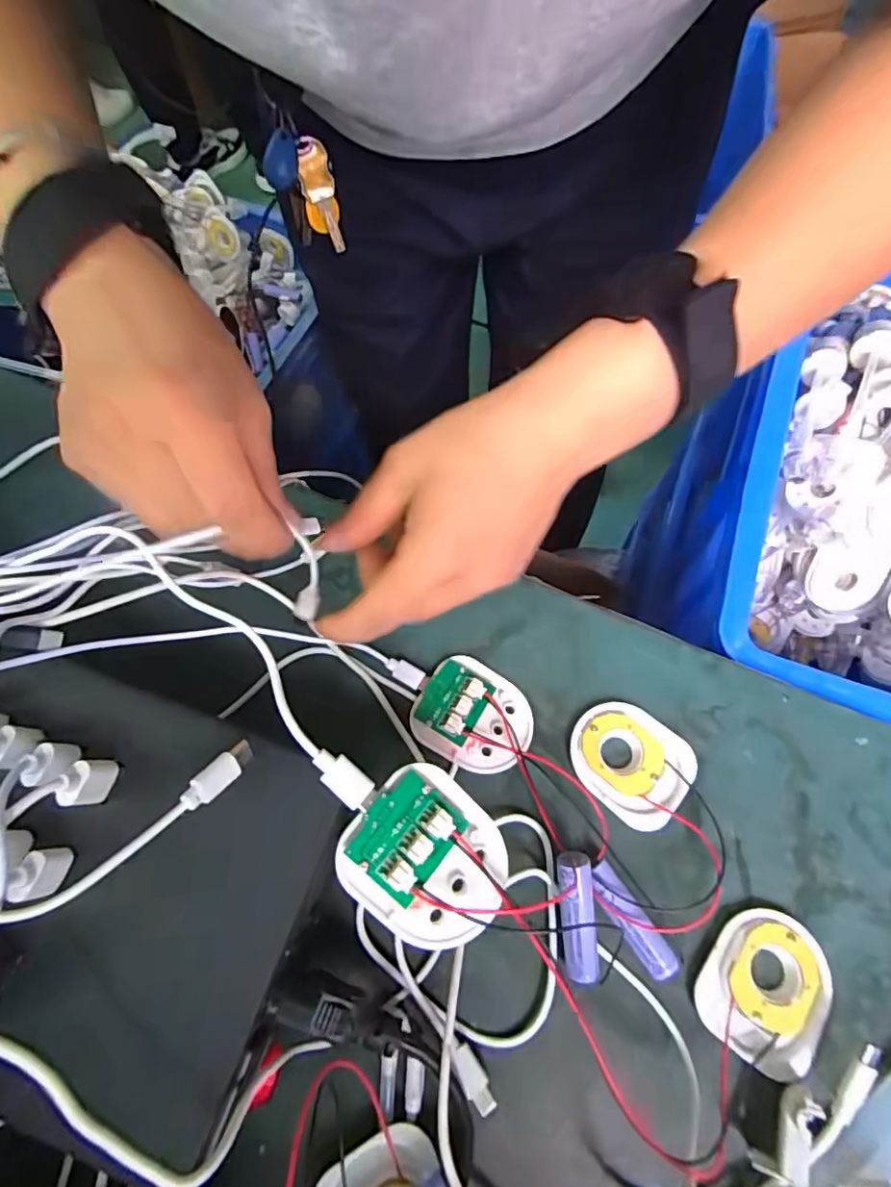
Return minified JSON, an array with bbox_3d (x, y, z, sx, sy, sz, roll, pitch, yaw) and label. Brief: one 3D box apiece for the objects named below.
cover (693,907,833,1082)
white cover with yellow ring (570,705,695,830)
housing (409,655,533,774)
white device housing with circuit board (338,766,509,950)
[{"bbox_3d":[0.137,0.167,0.237,0.047,0.009,0.057,31,75,13],"label":"cover"},{"bbox_3d":[0.090,0.082,0.271,0.057,0.008,0.049,34,75,13],"label":"white cover with yellow ring"},{"bbox_3d":[0.014,0.060,0.274,0.057,0.017,0.049,30,74,12],"label":"housing"},{"bbox_3d":[-0.005,0.091,0.189,0.058,0.011,0.048,44,68,-2],"label":"white device housing with circuit board"}]

